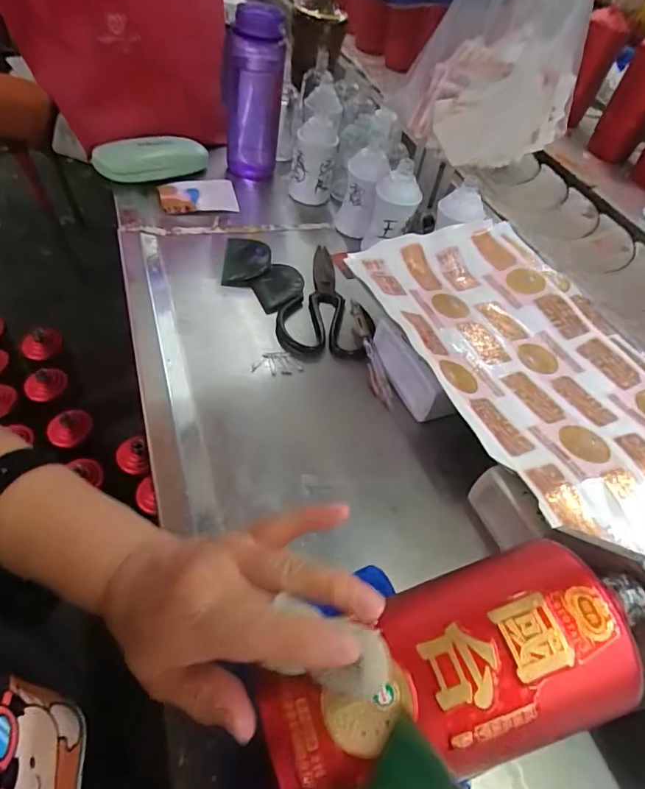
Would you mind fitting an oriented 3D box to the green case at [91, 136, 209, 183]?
[{"bbox_3d":[-0.223,-0.316,0.659,0.154,0.048,0.049,-29,60,-28],"label":"green case"}]

